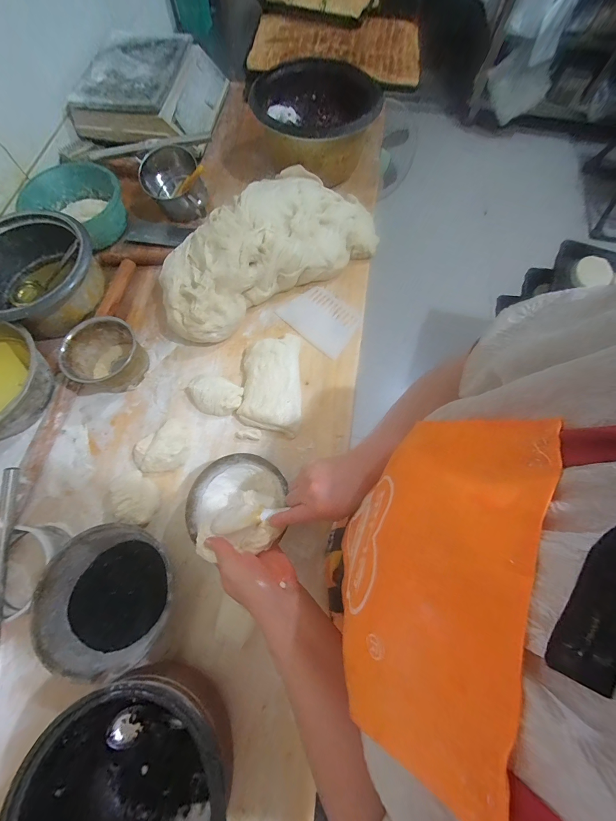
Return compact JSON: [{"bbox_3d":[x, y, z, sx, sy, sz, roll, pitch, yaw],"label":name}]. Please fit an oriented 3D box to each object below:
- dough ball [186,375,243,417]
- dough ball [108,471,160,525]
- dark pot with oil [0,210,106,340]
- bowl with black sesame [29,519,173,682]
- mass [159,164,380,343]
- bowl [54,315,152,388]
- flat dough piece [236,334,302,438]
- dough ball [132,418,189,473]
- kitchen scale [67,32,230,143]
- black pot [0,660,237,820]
[{"bbox_3d":[-0.180,-0.032,0.568,0.109,0.033,0.077,27,73,8],"label":"dough ball"},{"bbox_3d":[-0.299,0.144,0.508,0.094,0.041,0.075,18,72,5],"label":"dough ball"},{"bbox_3d":[-0.539,-0.262,0.592,0.223,0.106,0.233,0,71,-1],"label":"dark pot with oil"},{"bbox_3d":[-0.296,0.277,0.456,0.184,0.063,0.190,-23,73,-8],"label":"bowl with black sesame"},{"bbox_3d":[-0.097,-0.353,0.643,0.498,0.117,0.246,-32,74,-11],"label":"mass"},{"bbox_3d":[-0.380,-0.102,0.566,0.123,0.089,0.116,0,71,-1],"label":"bowl"},{"bbox_3d":[-0.070,-0.059,0.587,0.113,0.030,0.205,2,71,0],"label":"flat dough piece"},{"bbox_3d":[-0.263,0.067,0.542,0.085,0.036,0.104,39,75,12],"label":"dough ball"},{"bbox_3d":[-0.390,-0.800,0.747,0.291,0.088,0.275,11,71,3],"label":"kitchen scale"},{"bbox_3d":[-0.198,0.438,0.354,0.217,0.125,0.207,0,71,-1],"label":"black pot"}]

